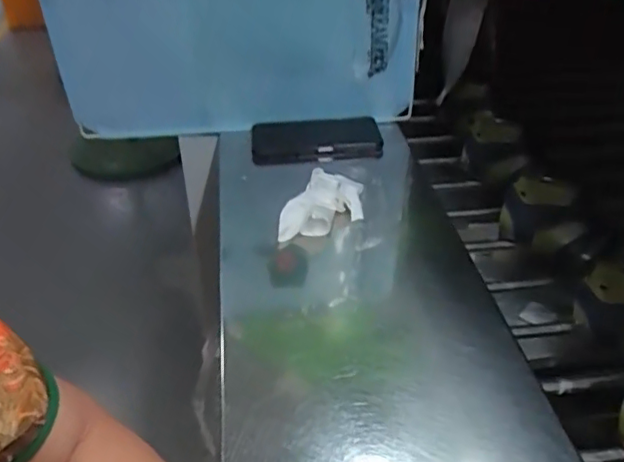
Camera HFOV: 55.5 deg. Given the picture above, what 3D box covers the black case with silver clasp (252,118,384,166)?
[{"bbox_3d":[0.007,-0.125,0.813,0.179,0.019,0.077,-3,54,-8],"label":"black case with silver clasp"}]

